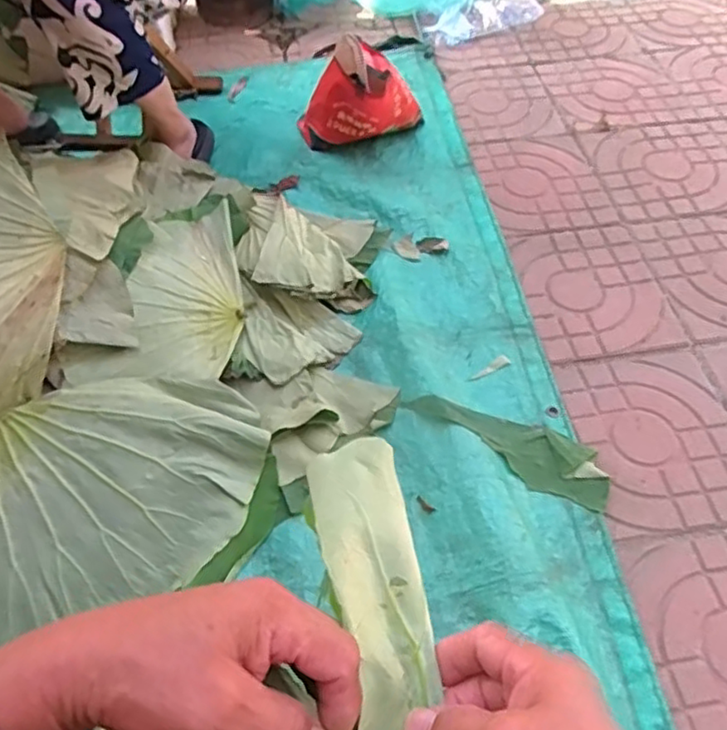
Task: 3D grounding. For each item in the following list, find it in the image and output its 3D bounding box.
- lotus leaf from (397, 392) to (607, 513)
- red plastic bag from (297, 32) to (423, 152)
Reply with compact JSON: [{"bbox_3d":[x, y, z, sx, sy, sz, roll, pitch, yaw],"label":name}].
[{"bbox_3d":[0.213,0.102,0.949,0.316,0.045,0.099,25,59,19],"label":"lotus leaf"},{"bbox_3d":[0.006,-0.556,1.334,0.247,0.192,0.158,-25,57,-15],"label":"red plastic bag"}]

